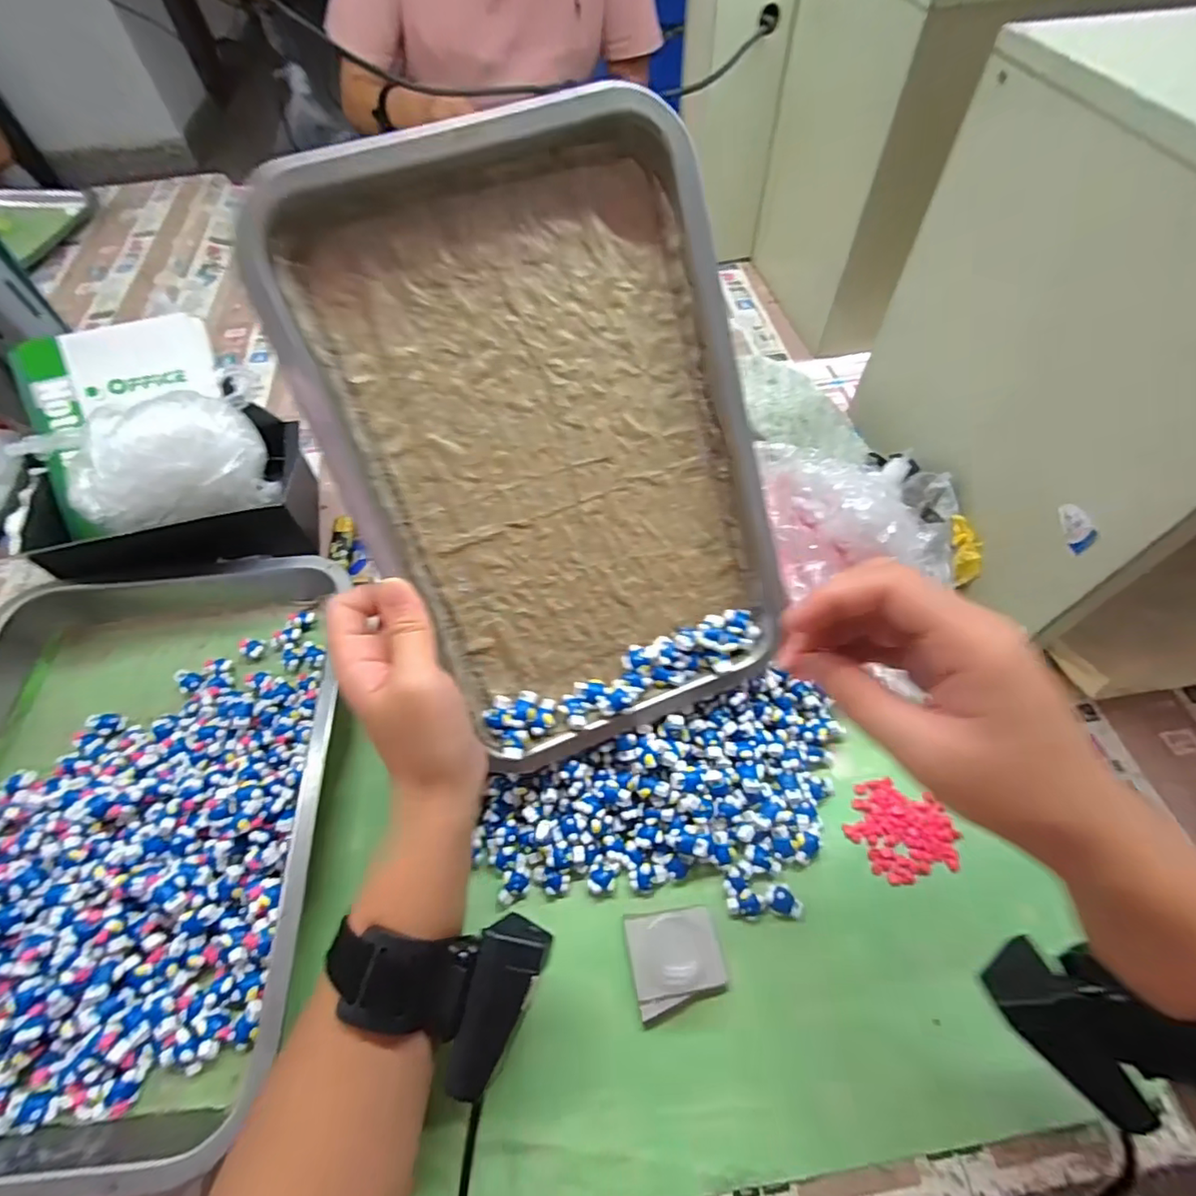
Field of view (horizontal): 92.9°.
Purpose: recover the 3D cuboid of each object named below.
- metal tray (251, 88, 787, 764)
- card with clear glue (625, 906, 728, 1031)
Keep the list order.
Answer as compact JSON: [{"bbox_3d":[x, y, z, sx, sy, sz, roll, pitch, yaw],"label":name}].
[{"bbox_3d":[-0.015,-0.068,0.304,0.199,0.306,0.023,-22,21,-8],"label":"metal tray"},{"bbox_3d":[0.044,0.198,0.313,0.050,0.016,0.048,-10,58,-3],"label":"card with clear glue"}]

